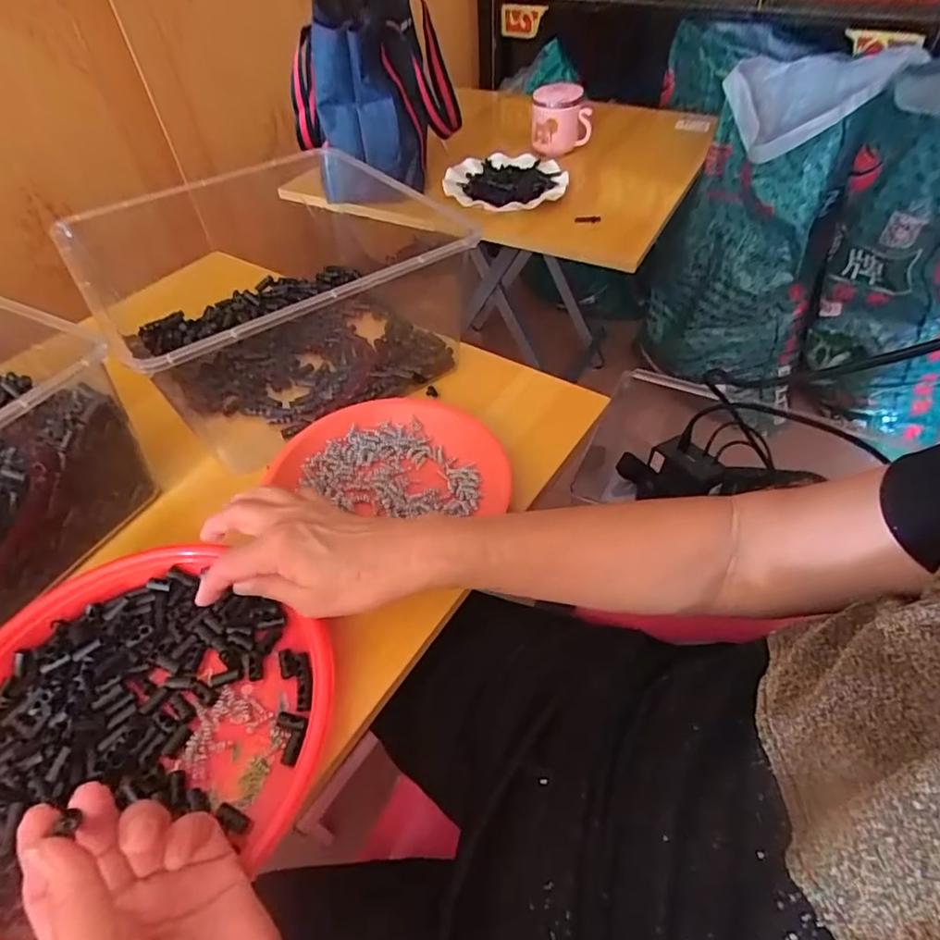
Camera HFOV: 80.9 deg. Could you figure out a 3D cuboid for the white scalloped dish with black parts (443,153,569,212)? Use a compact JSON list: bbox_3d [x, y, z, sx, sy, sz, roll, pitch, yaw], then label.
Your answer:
[{"bbox_3d":[0.055,-0.451,0.858,0.181,0.032,0.159,-6,51,-4],"label":"white scalloped dish with black parts"}]

